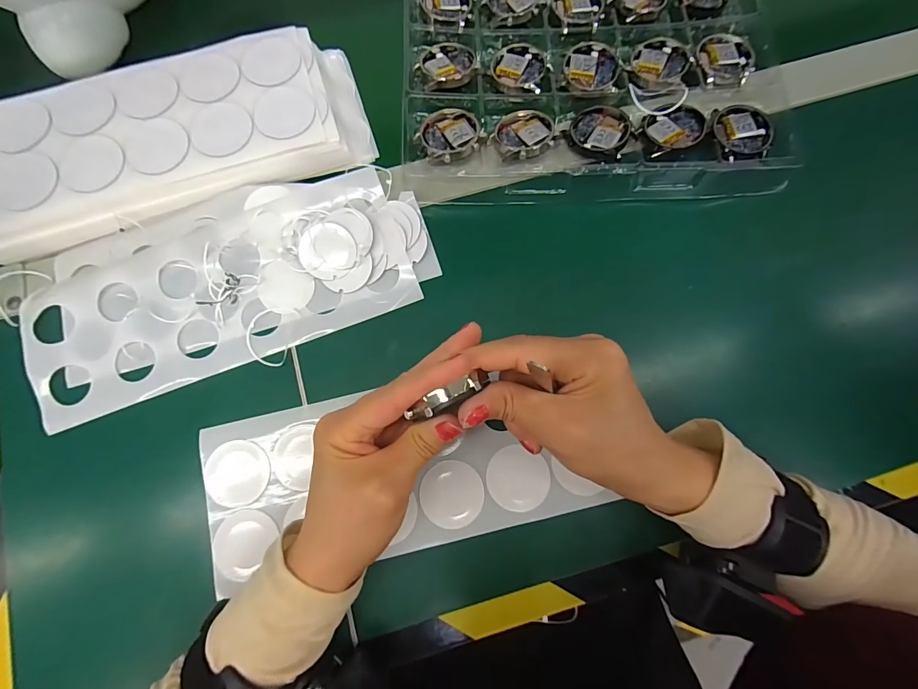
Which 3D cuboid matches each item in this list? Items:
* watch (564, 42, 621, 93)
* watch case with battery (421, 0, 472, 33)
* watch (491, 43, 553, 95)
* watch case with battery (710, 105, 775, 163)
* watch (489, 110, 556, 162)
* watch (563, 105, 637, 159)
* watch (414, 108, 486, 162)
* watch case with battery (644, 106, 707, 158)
[{"bbox_3d":[0.109,-0.228,0.330,0.043,0.008,0.040,11,79,3],"label":"watch"},{"bbox_3d":[-0.011,-0.297,0.349,0.042,0.004,0.052,-2,79,0],"label":"watch case with battery"},{"bbox_3d":[0.052,-0.233,0.334,0.045,0.008,0.044,0,79,0],"label":"watch"},{"bbox_3d":[0.220,-0.166,0.313,0.047,0.010,0.048,8,79,2],"label":"watch case with battery"},{"bbox_3d":[0.051,-0.165,0.314,0.050,0.014,0.042,-28,80,-5],"label":"watch"},{"bbox_3d":[0.112,-0.169,0.314,0.047,0.008,0.042,34,81,7],"label":"watch"},{"bbox_3d":[-0.008,-0.165,0.315,0.047,0.012,0.049,0,79,0],"label":"watch"},{"bbox_3d":[0.168,-0.168,0.313,0.042,0.010,0.037,-7,79,-1],"label":"watch case with battery"}]

